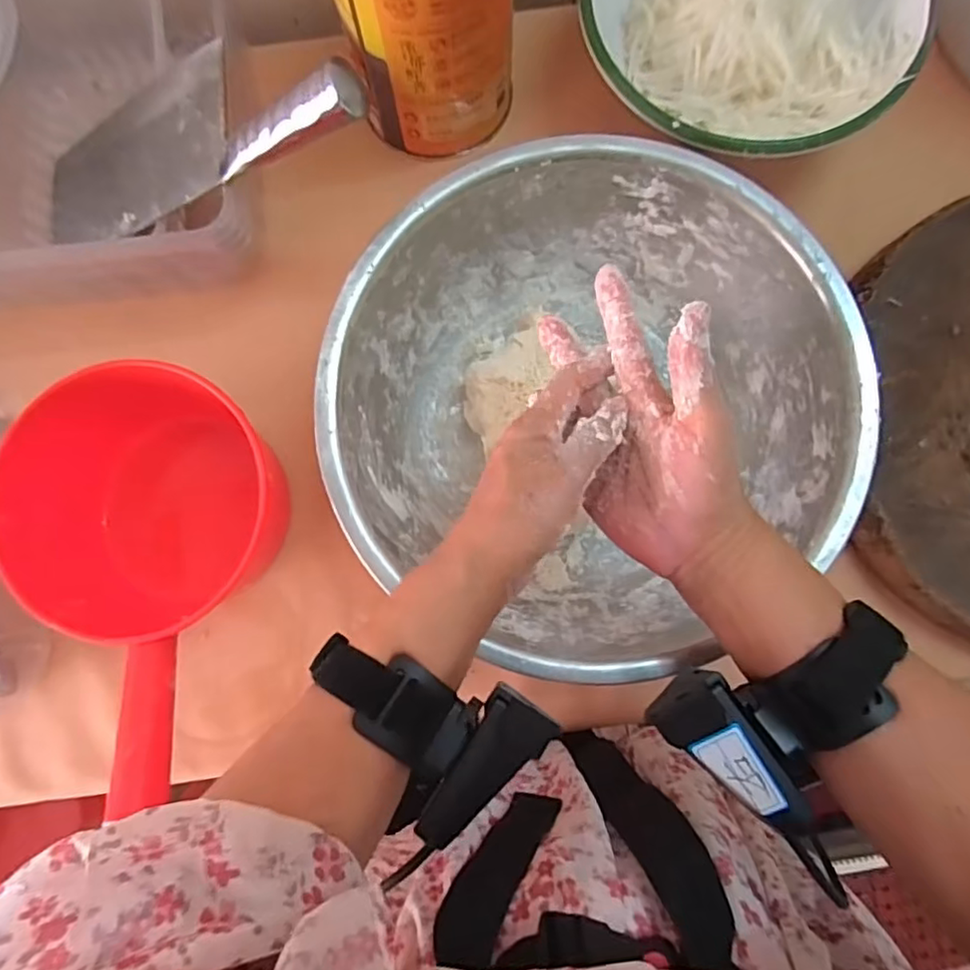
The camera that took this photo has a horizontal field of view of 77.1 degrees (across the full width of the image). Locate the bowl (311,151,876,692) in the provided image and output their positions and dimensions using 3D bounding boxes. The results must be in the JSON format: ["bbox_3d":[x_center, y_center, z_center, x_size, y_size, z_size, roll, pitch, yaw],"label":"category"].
[{"bbox_3d":[0.067,-0.052,0.430,0.334,0.109,0.322,0,83,1],"label":"bowl"}]

